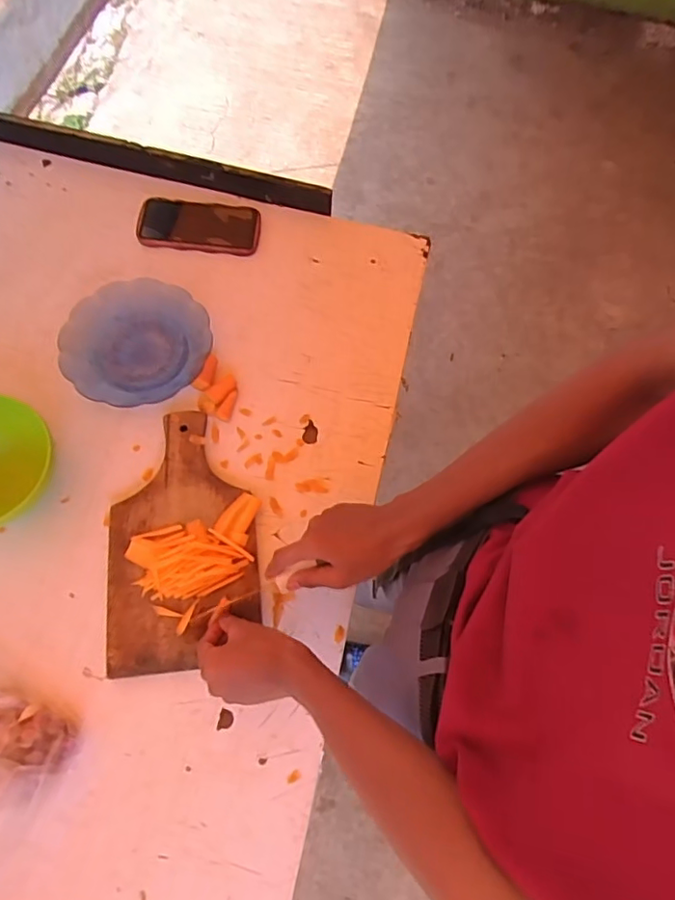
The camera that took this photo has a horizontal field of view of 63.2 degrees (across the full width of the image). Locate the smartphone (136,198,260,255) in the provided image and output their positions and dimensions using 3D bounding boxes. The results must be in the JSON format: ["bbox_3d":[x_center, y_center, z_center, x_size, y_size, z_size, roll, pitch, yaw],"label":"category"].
[{"bbox_3d":[-0.199,-0.325,0.789,0.173,0.012,0.086,5,69,-1],"label":"smartphone"}]

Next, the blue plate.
[{"bbox_3d":[-0.256,-0.137,0.708,0.165,0.038,0.177,1,69,-3],"label":"blue plate"}]

